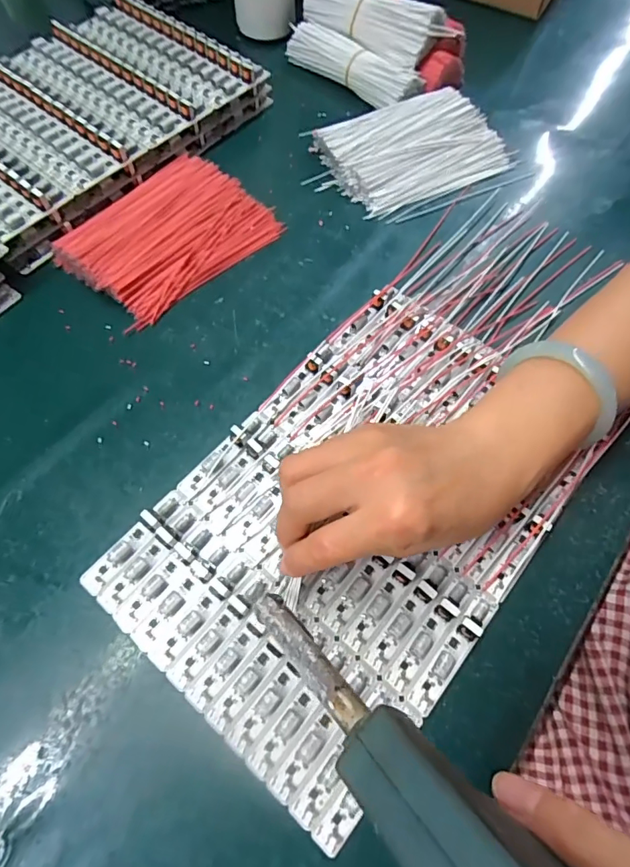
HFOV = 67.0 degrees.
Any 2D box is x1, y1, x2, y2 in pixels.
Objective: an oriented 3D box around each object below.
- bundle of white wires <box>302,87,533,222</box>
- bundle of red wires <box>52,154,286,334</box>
[{"bbox_3d":[0.091,-0.251,0.426,0.176,0.029,0.114,-17,67,-8],"label":"bundle of white wires"},{"bbox_3d":[-0.121,-0.165,0.383,0.153,0.025,0.116,-41,72,-17],"label":"bundle of red wires"}]

